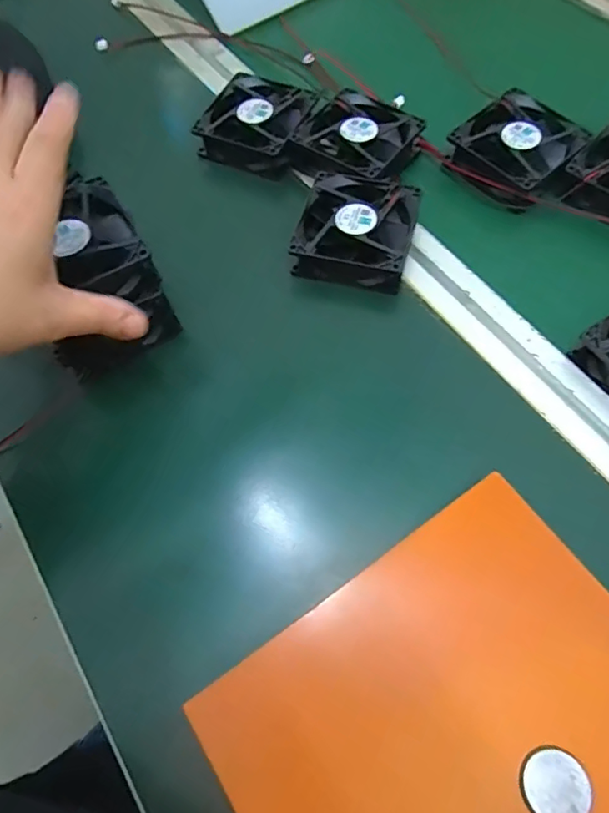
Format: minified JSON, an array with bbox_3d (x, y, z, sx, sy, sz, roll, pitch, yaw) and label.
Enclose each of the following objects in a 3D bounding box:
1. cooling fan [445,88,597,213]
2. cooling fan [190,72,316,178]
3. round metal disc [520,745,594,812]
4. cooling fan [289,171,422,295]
[{"bbox_3d":[0.165,-0.201,0.414,0.079,0.023,0.082,39,72,20],"label":"cooling fan"},{"bbox_3d":[-0.038,-0.234,0.441,0.079,0.027,0.080,23,68,14],"label":"cooling fan"},{"bbox_3d":[0.109,0.164,0.229,0.027,0.004,0.028,-1,64,3],"label":"round metal disc"},{"bbox_3d":[0.038,-0.128,0.387,0.078,0.027,0.079,14,66,10],"label":"cooling fan"}]

